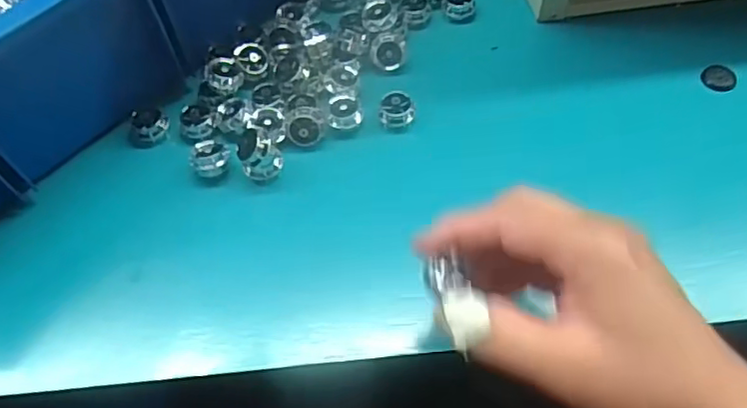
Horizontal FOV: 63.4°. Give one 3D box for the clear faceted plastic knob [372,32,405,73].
[{"bbox_3d":[0.010,-0.104,0.416,0.022,0.016,0.025,0,61,3],"label":"clear faceted plastic knob"}]

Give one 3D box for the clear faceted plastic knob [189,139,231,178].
[{"bbox_3d":[-0.102,-0.028,0.381,0.023,0.013,0.023,-6,61,0],"label":"clear faceted plastic knob"}]

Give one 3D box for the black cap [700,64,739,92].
[{"bbox_3d":[0.233,-0.084,0.407,0.020,0.005,0.022,-1,61,2],"label":"black cap"}]

